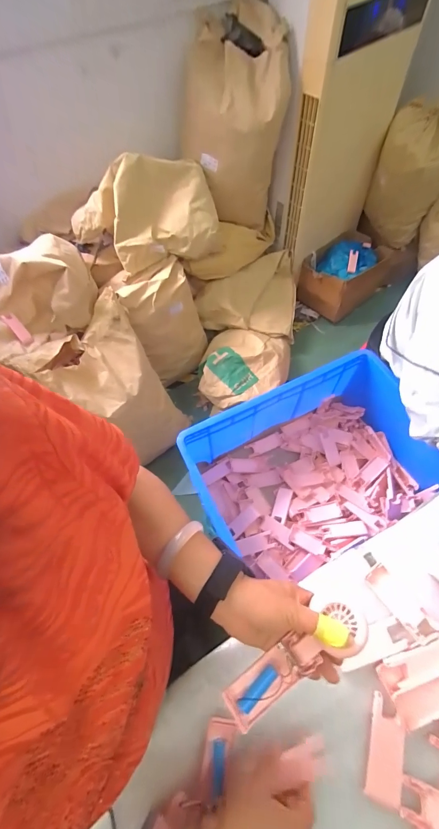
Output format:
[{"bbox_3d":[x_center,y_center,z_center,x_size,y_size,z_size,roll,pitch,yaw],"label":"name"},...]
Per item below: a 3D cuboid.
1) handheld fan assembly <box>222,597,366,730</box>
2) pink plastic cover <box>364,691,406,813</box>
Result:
[{"bbox_3d":[0.077,0.255,0.336,0.166,0.022,0.055,-40,65,2],"label":"handheld fan assembly"},{"bbox_3d":[0.209,0.420,0.402,0.039,0.013,0.100,17,65,13],"label":"pink plastic cover"}]

